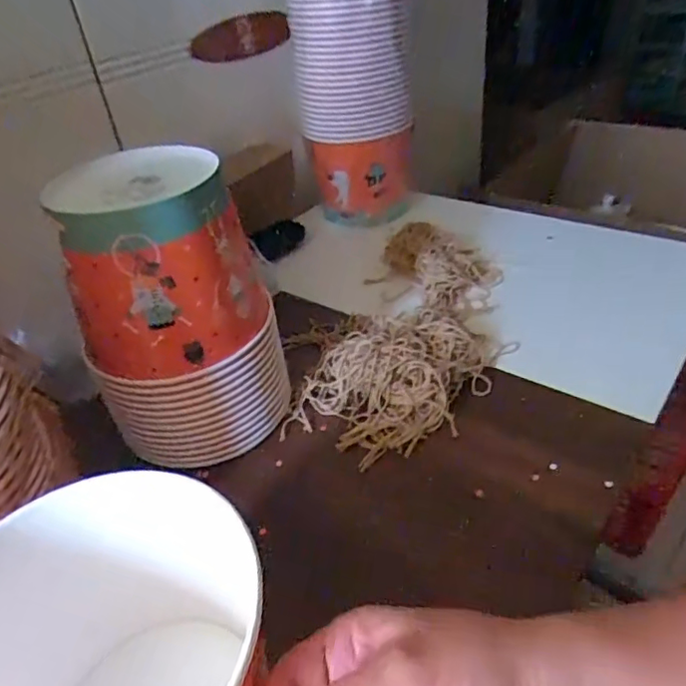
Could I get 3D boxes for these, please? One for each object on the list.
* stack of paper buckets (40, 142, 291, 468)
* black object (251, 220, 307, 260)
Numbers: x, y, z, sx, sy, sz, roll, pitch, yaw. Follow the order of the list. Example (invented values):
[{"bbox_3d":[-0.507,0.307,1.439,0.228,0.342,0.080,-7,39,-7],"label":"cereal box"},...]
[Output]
[{"bbox_3d":[-0.131,-0.020,0.479,0.138,0.257,0.135,-3,37,6],"label":"stack of paper buckets"},{"bbox_3d":[-0.089,-0.148,0.807,0.077,0.043,0.027,-27,41,-25],"label":"black object"}]

